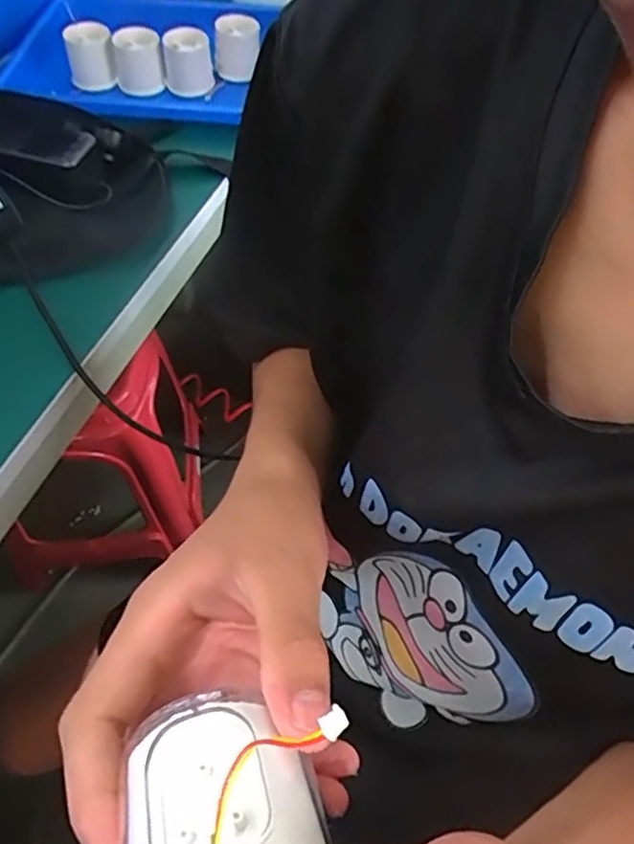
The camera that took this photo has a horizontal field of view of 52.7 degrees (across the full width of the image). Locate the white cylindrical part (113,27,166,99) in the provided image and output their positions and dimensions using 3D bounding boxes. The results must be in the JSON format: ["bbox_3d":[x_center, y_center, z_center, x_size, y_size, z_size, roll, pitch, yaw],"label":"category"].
[{"bbox_3d":[-0.200,-0.412,0.723,0.049,0.053,0.056,-6,56,-6],"label":"white cylindrical part"}]

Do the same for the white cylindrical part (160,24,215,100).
[{"bbox_3d":[-0.147,-0.408,0.724,0.054,0.057,0.046,-11,57,-9],"label":"white cylindrical part"}]

